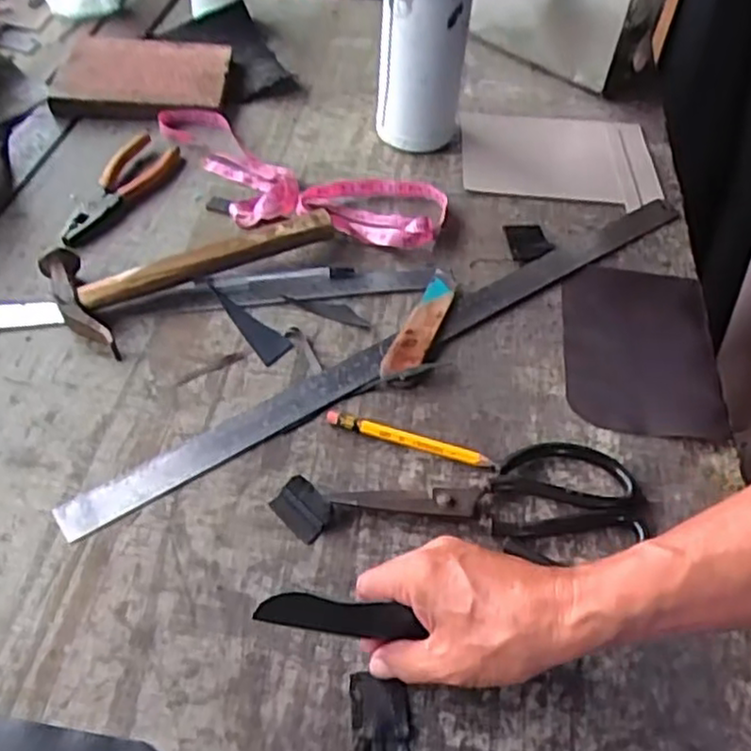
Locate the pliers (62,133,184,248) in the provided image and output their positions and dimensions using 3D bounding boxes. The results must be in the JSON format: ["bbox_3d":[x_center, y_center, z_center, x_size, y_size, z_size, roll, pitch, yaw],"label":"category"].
[{"bbox_3d":[-0.241,-0.176,0.689,0.053,0.015,0.164,12,49,7],"label":"pliers"}]

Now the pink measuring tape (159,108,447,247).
[{"bbox_3d":[-0.097,-0.191,0.705,0.329,0.032,0.139,22,51,15],"label":"pink measuring tape"}]

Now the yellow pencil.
[{"bbox_3d":[0.023,0.045,0.518,0.120,0.010,0.011,16,50,10],"label":"yellow pencil"}]

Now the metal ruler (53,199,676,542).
[{"bbox_3d":[0.043,-0.035,0.595,0.604,0.006,0.036,-29,57,-25],"label":"metal ruler"}]

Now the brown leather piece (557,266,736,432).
[{"bbox_3d":[0.219,-0.029,0.600,0.126,0.008,0.186,7,49,2],"label":"brown leather piece"}]

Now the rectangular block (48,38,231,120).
[{"bbox_3d":[-0.265,-0.338,0.821,0.187,0.023,0.143,2,49,-2],"label":"rectangular block"}]

